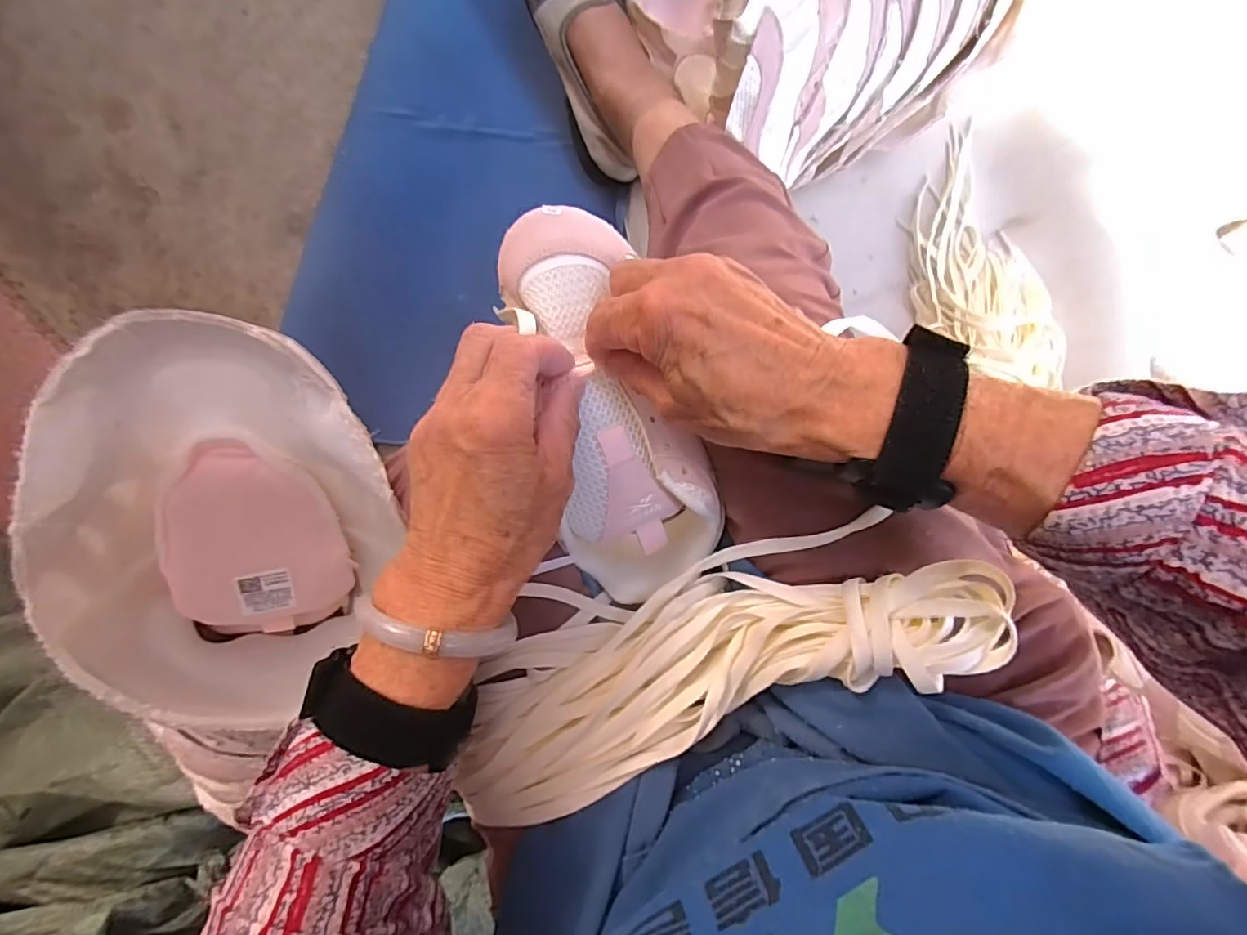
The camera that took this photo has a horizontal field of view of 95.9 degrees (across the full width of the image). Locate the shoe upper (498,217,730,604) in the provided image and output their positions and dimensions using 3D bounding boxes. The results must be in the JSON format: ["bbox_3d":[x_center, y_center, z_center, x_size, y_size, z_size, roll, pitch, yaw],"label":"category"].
[{"bbox_3d":[-0.007,-0.027,0.309,0.088,0.042,0.219,-15,105,8],"label":"shoe upper"}]

